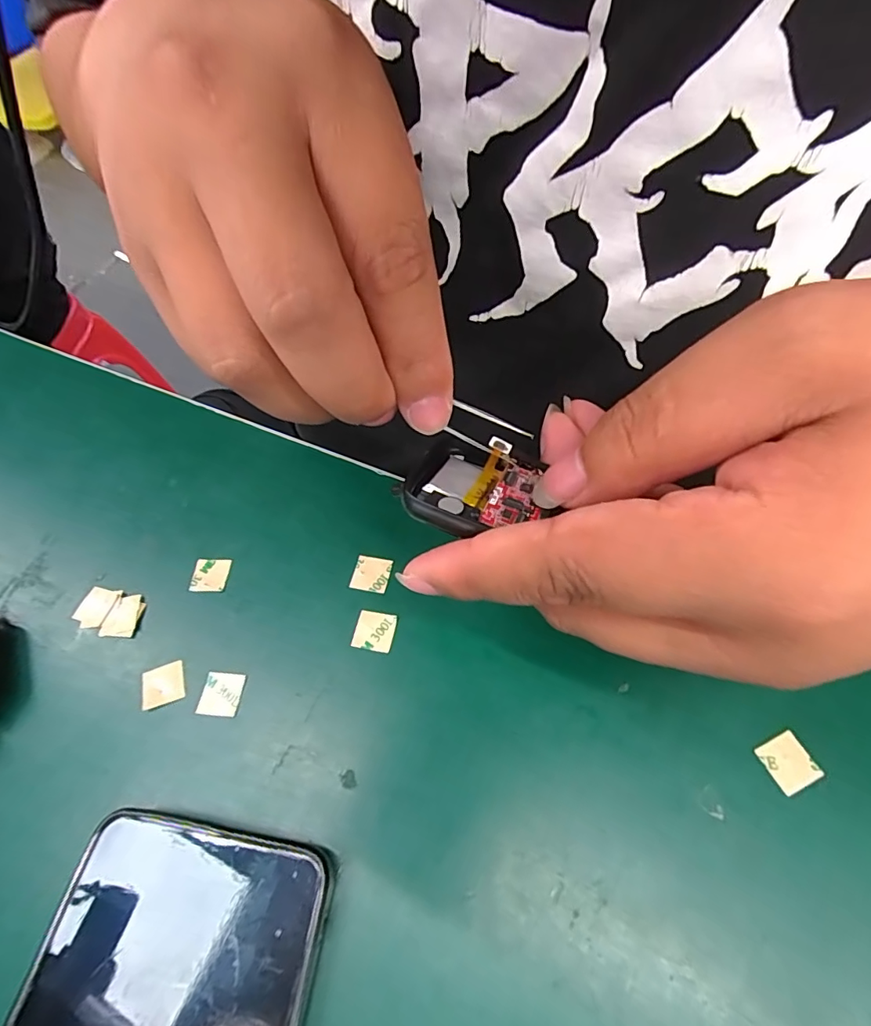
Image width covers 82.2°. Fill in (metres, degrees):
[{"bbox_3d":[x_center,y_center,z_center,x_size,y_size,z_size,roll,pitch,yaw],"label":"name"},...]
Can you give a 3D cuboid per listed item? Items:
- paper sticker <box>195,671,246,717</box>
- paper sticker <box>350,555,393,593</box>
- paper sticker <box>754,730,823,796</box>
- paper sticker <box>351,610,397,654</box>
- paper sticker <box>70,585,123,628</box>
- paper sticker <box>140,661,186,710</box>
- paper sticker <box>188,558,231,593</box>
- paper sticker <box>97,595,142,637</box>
[{"bbox_3d":[-0.081,0.069,0.189,0.015,0.004,0.015,3,62,7],"label":"paper sticker"},{"bbox_3d":[-0.027,0.026,0.213,0.015,0.004,0.015,9,63,9],"label":"paper sticker"},{"bbox_3d":[0.118,0.083,0.167,0.015,0.004,0.015,-26,55,-6],"label":"paper sticker"},{"bbox_3d":[-0.024,0.047,0.199,0.015,0.004,0.015,10,63,8],"label":"paper sticker"},{"bbox_3d":[-0.144,0.039,0.210,0.014,0.004,0.018,15,59,13],"label":"paper sticker"},{"bbox_3d":[-0.105,0.066,0.192,0.015,0.004,0.014,-16,60,-15],"label":"paper sticker"},{"bbox_3d":[-0.098,0.027,0.217,0.015,0.004,0.015,1,60,2],"label":"paper sticker"},{"bbox_3d":[-0.131,0.043,0.208,0.013,0.004,0.017,3,67,-2],"label":"paper sticker"}]

